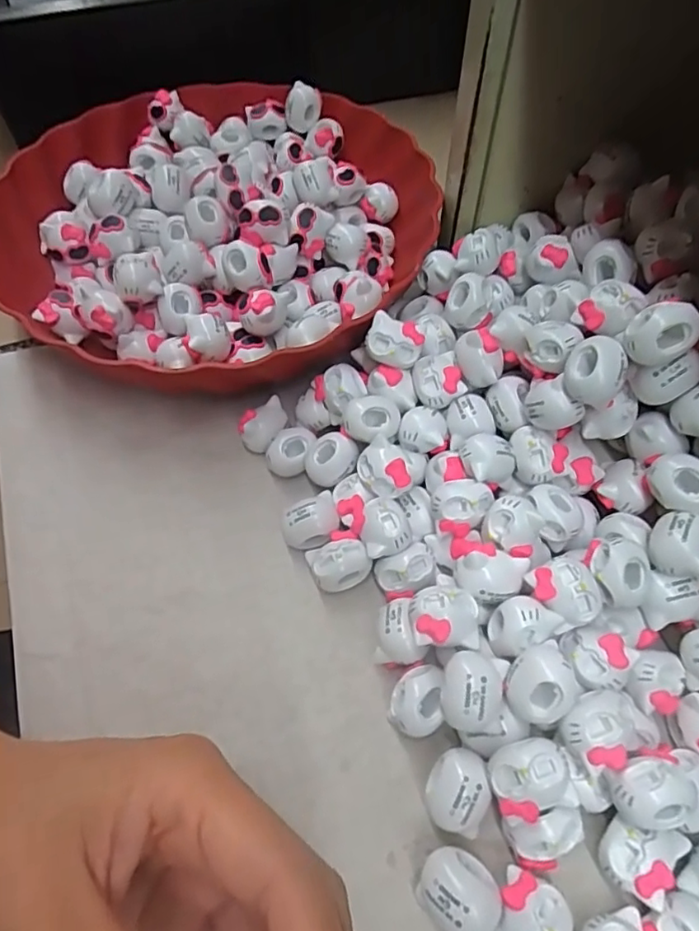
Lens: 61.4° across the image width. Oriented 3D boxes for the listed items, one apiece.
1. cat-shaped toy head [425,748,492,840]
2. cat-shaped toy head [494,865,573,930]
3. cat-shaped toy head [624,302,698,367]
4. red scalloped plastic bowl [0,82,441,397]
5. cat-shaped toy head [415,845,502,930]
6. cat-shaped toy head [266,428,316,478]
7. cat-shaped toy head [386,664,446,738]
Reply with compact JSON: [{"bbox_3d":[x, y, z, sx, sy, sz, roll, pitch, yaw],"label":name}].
[{"bbox_3d":[0.037,0.113,0.204,0.021,0.022,0.024,31,60,18],"label":"cat-shaped toy head"},{"bbox_3d":[0.056,0.143,0.183,0.021,0.018,0.025,22,58,13],"label":"cat-shaped toy head"},{"bbox_3d":[0.111,-0.047,0.210,0.021,0.020,0.016,34,60,18],"label":"cat-shaped toy head"},{"bbox_3d":[-0.068,-0.127,0.333,0.231,0.068,0.232,1,56,-1],"label":"red scalloped plastic bowl"},{"bbox_3d":[0.035,0.137,0.189,0.026,0.019,0.022,33,61,19],"label":"cat-shaped toy head"},{"bbox_3d":[-0.027,-0.006,0.280,0.017,0.018,0.020,25,59,14],"label":"cat-shaped toy head"},{"bbox_3d":[0.024,0.089,0.219,0.019,0.024,0.022,-2,56,-3],"label":"cat-shaped toy head"}]

